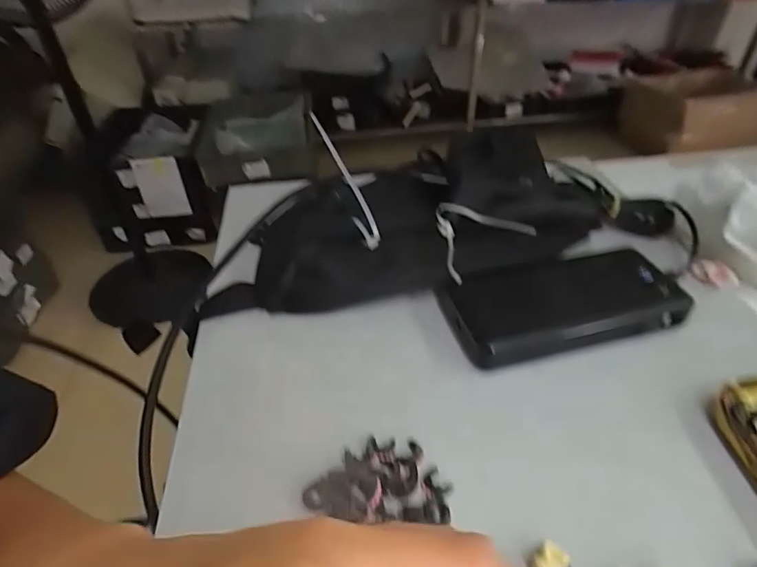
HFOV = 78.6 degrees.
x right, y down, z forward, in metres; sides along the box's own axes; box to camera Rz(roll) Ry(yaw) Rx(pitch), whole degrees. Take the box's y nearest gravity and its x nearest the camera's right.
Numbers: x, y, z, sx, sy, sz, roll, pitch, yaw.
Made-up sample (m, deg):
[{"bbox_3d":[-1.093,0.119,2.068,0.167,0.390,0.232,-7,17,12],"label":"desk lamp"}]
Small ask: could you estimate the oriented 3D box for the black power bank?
[{"bbox_3d":[0.128,0.014,0.322,0.158,0.022,0.068,-11,40,-11],"label":"black power bank"}]

